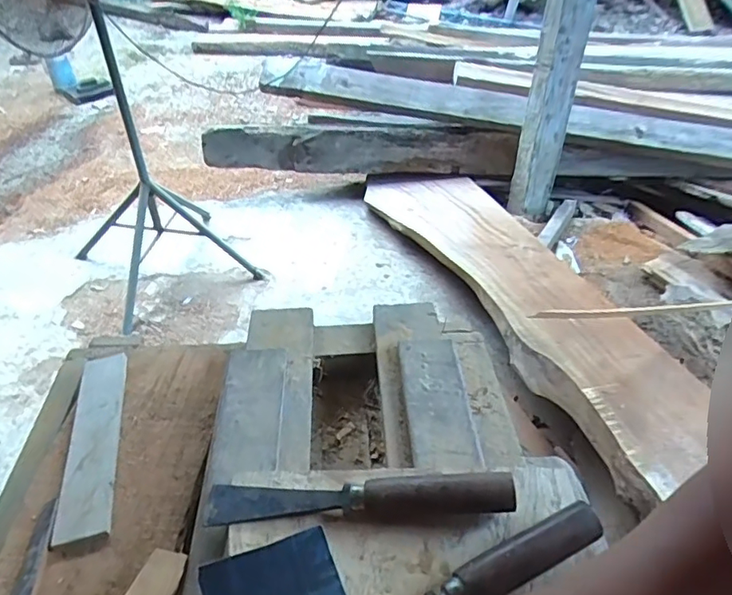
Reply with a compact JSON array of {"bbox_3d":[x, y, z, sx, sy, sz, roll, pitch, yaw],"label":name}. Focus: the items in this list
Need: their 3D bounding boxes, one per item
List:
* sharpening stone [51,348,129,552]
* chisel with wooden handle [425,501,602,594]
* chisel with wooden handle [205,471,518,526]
[{"bbox_3d":[-0.295,0.149,0.603,0.050,0.008,0.258,-10,36,-13],"label":"sharpening stone"},{"bbox_3d":[0.060,0.212,0.395,0.255,0.032,0.026,-17,40,-19],"label":"chisel with wooden handle"},{"bbox_3d":[-0.008,0.163,0.462,0.252,0.040,0.031,0,37,2],"label":"chisel with wooden handle"}]

